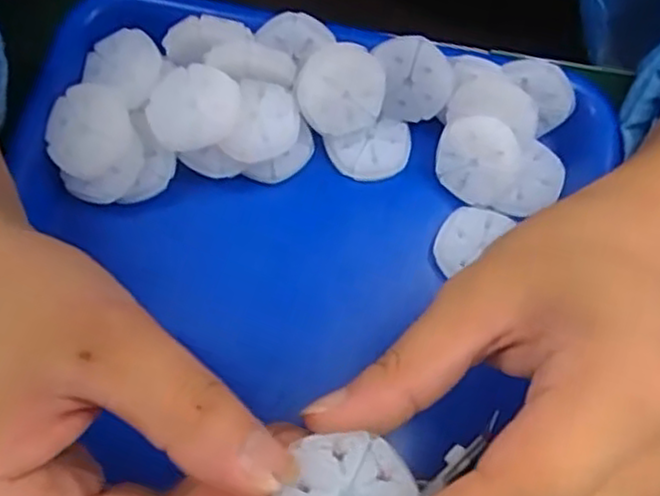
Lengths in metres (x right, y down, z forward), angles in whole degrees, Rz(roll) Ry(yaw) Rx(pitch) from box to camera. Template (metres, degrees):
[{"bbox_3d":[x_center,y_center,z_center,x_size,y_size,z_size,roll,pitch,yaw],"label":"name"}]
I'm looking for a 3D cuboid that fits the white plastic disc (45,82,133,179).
[{"bbox_3d":[-0.099,-0.048,0.289,0.037,0.009,0.036,1,69,-2],"label":"white plastic disc"}]

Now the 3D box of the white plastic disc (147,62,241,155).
[{"bbox_3d":[-0.057,-0.057,0.290,0.037,0.006,0.037,-2,72,5],"label":"white plastic disc"}]

